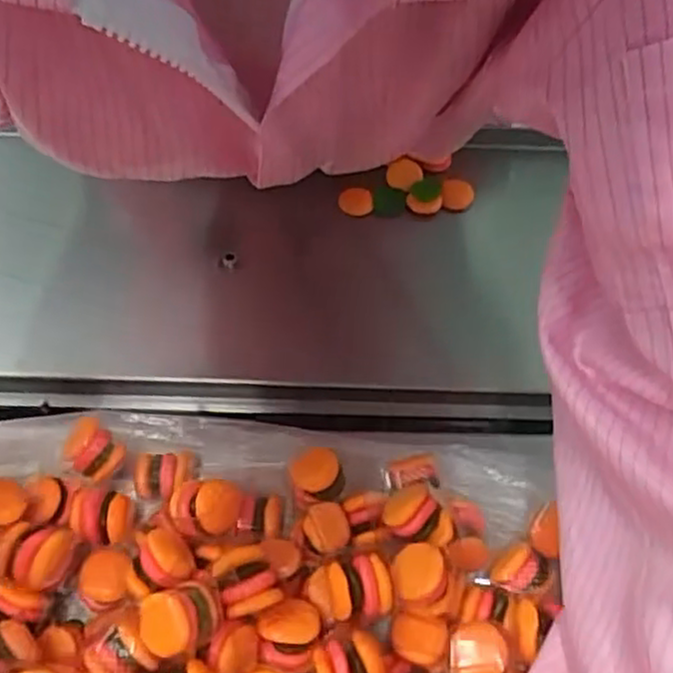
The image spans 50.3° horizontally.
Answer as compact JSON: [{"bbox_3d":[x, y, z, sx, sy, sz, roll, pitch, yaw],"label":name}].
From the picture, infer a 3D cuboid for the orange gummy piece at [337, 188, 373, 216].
[{"bbox_3d":[0.015,-0.106,0.562,0.025,0.012,0.020,-8,60,-5],"label":"orange gummy piece"}]

